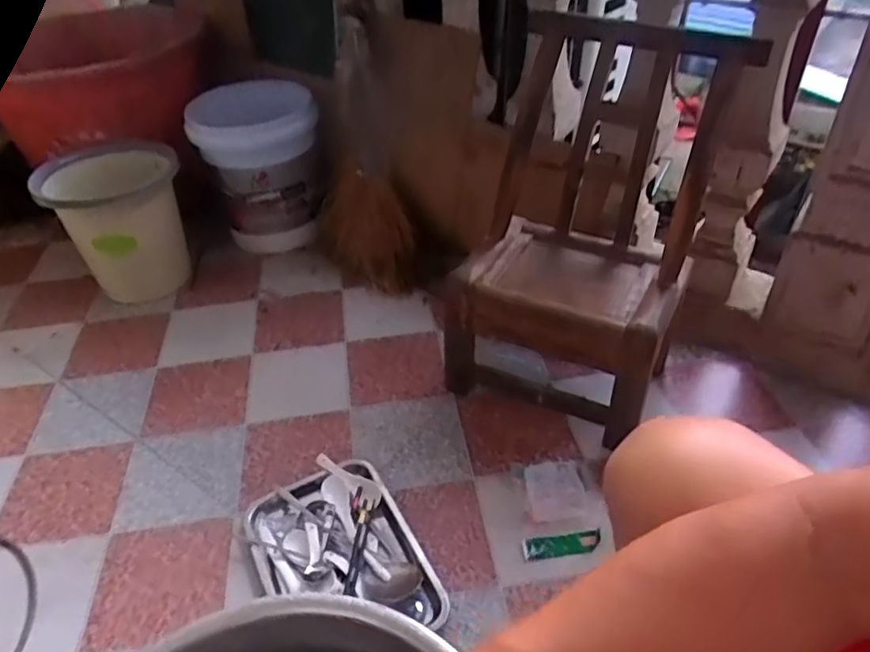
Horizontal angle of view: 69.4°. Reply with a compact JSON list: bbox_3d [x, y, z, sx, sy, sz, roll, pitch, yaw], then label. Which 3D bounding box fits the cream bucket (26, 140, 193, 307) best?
[{"bbox_3d":[-0.702,-0.233,1.417,0.262,0.296,0.236,-8,39,-9],"label":"cream bucket"}]

